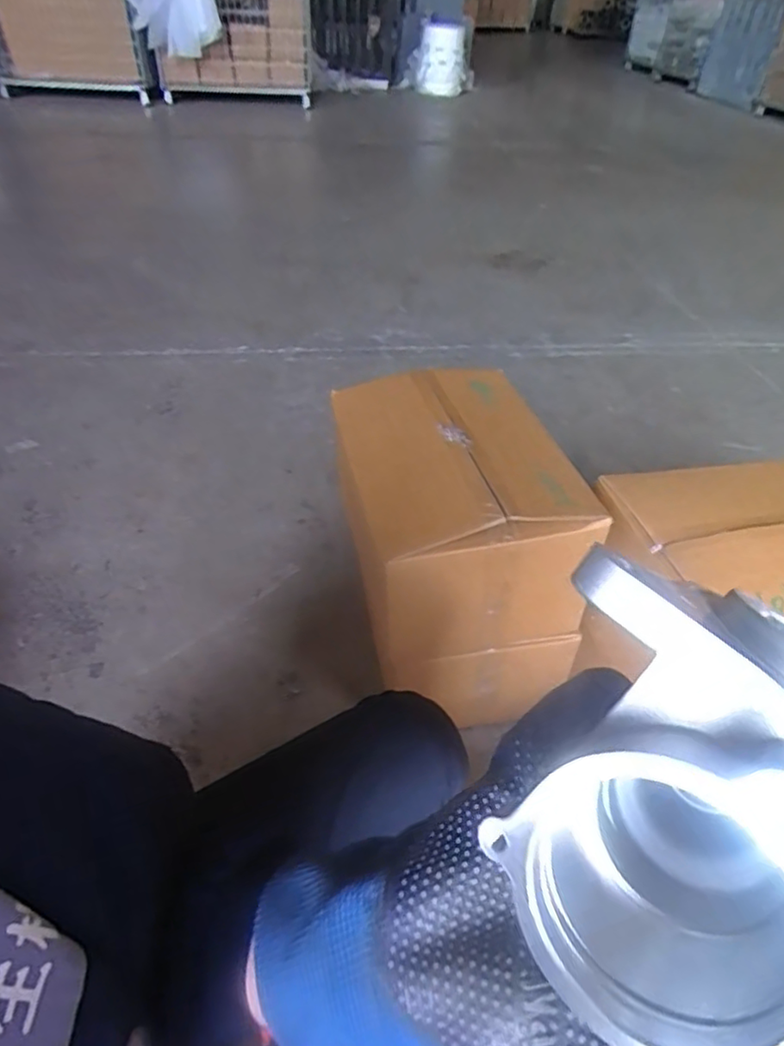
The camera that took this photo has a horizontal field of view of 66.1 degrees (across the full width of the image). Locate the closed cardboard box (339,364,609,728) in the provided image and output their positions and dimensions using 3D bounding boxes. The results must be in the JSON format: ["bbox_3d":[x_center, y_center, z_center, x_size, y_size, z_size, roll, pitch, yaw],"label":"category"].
[{"bbox_3d":[0.076,-0.035,0.837,0.263,0.236,0.354,-7,44,-10],"label":"closed cardboard box"}]

